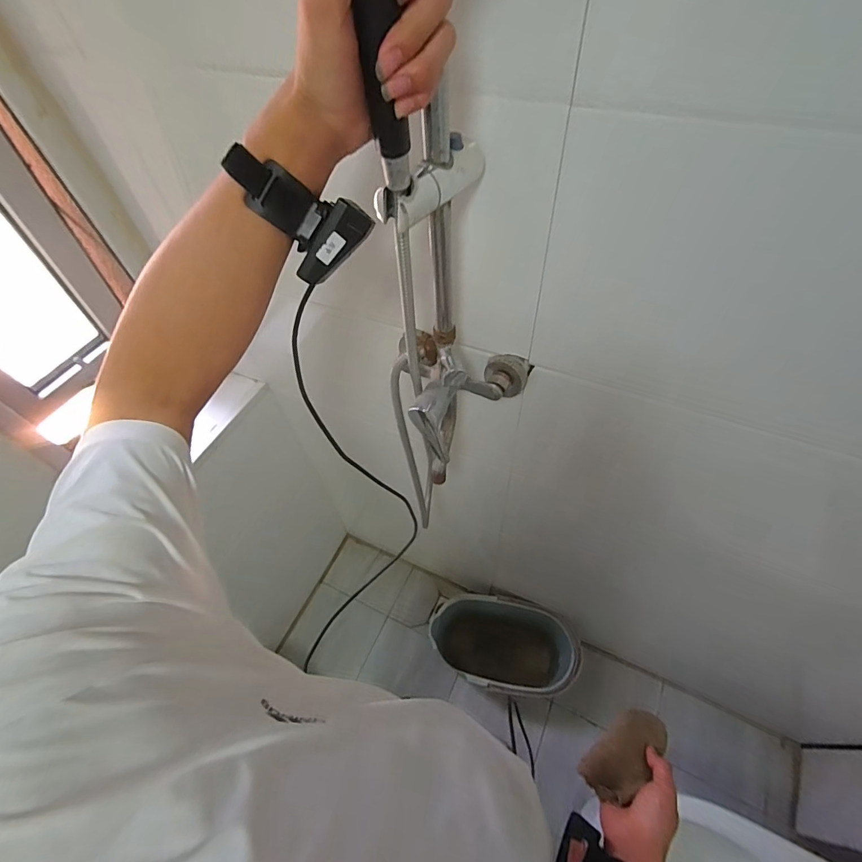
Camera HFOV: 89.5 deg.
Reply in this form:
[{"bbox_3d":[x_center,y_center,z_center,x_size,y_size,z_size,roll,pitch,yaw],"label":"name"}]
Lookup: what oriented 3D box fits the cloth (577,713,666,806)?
[{"bbox_3d":[0.263,0.433,0.586,0.128,0.027,0.059,-31,59,-19],"label":"cloth"}]

